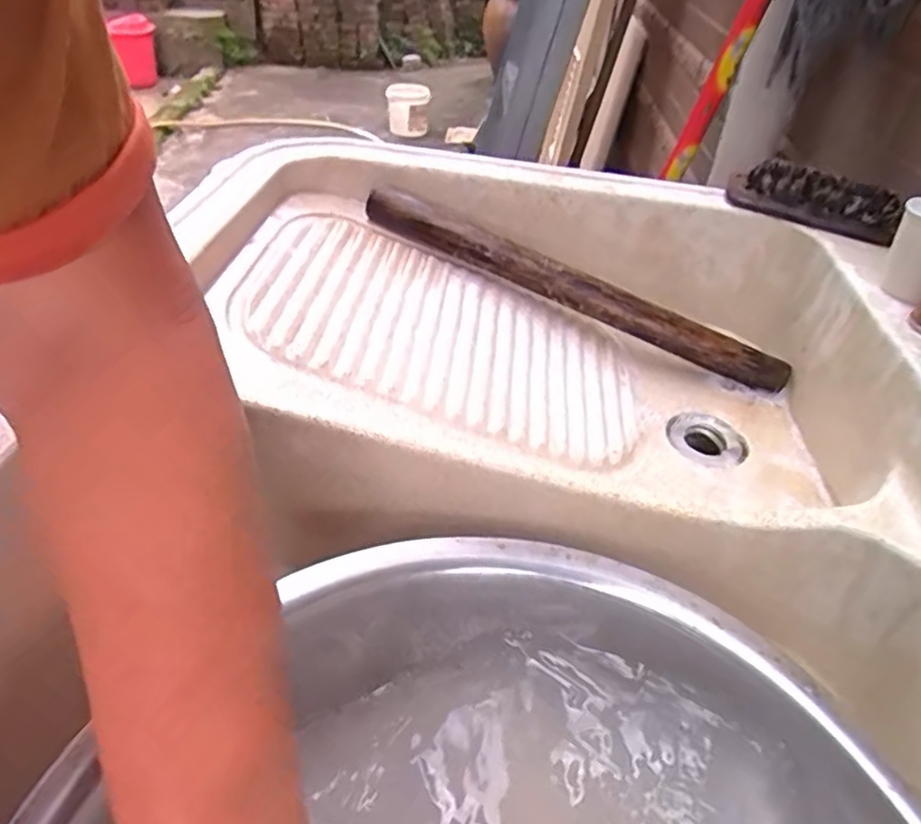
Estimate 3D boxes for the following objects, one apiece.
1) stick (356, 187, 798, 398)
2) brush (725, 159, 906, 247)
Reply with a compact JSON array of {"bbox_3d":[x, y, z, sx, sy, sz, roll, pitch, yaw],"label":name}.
[{"bbox_3d":[0.097,-0.109,0.592,0.399,0.033,0.020,25,41,5],"label":"stick"},{"bbox_3d":[0.310,-0.191,0.581,0.142,0.045,0.037,25,42,24],"label":"brush"}]

